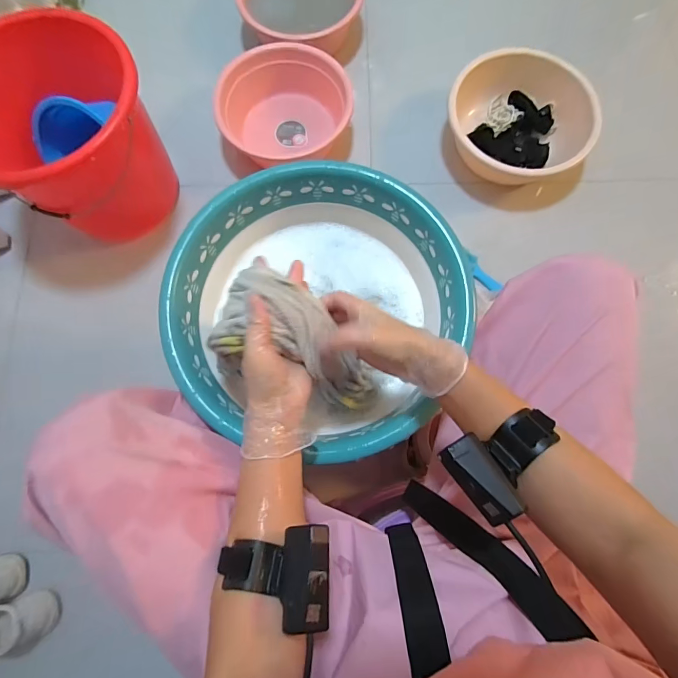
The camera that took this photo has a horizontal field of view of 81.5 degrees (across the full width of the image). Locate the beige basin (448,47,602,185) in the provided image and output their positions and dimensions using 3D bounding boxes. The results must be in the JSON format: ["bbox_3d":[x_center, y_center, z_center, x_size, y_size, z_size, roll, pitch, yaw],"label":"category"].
[{"bbox_3d":[0.400,-0.499,0.900,0.302,0.115,0.257,-13,77,-3],"label":"beige basin"}]

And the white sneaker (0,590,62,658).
[{"bbox_3d":[-0.601,0.517,0.684,0.178,0.090,0.094,-20,78,-4],"label":"white sneaker"}]

